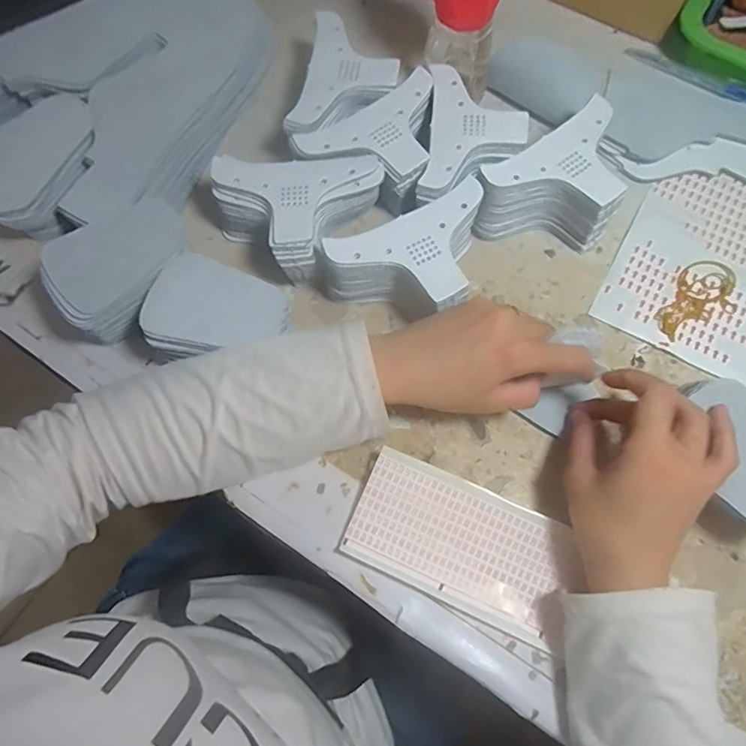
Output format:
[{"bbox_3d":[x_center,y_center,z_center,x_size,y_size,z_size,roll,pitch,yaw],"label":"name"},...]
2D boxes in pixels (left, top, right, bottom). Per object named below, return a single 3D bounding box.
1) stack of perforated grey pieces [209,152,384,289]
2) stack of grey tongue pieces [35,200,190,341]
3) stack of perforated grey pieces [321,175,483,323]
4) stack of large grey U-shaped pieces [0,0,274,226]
[{"bbox_3d":[-0.061,-0.133,0.403,0.102,0.057,0.104,38,75,12],"label":"stack of perforated grey pieces"},{"bbox_3d":[-0.179,-0.074,0.383,0.101,0.053,0.072,-32,73,-10],"label":"stack of grey tongue pieces"},{"bbox_3d":[0.033,-0.074,0.382,0.126,0.058,0.082,-25,72,-8],"label":"stack of perforated grey pieces"},{"bbox_3d":[-0.220,-0.250,0.446,0.226,0.056,0.247,32,74,11],"label":"stack of large grey U-shaped pieces"}]

